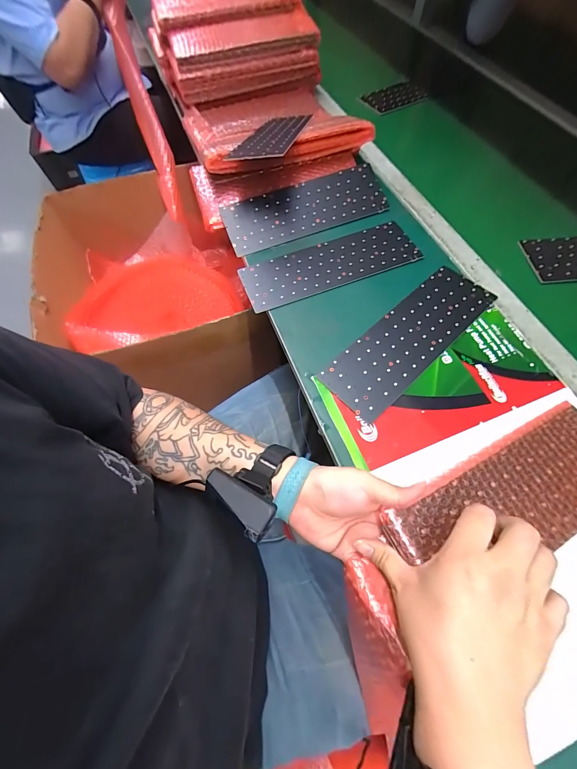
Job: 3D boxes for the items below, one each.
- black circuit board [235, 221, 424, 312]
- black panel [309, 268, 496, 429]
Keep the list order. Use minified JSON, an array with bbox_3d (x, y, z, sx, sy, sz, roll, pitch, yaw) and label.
[{"bbox_3d":[0.065,-0.190,0.491,0.278,0.005,0.094,-20,66,-8],"label":"black circuit board"},{"bbox_3d":[0.171,-0.066,0.427,0.276,0.004,0.094,-39,70,-16],"label":"black panel"}]

